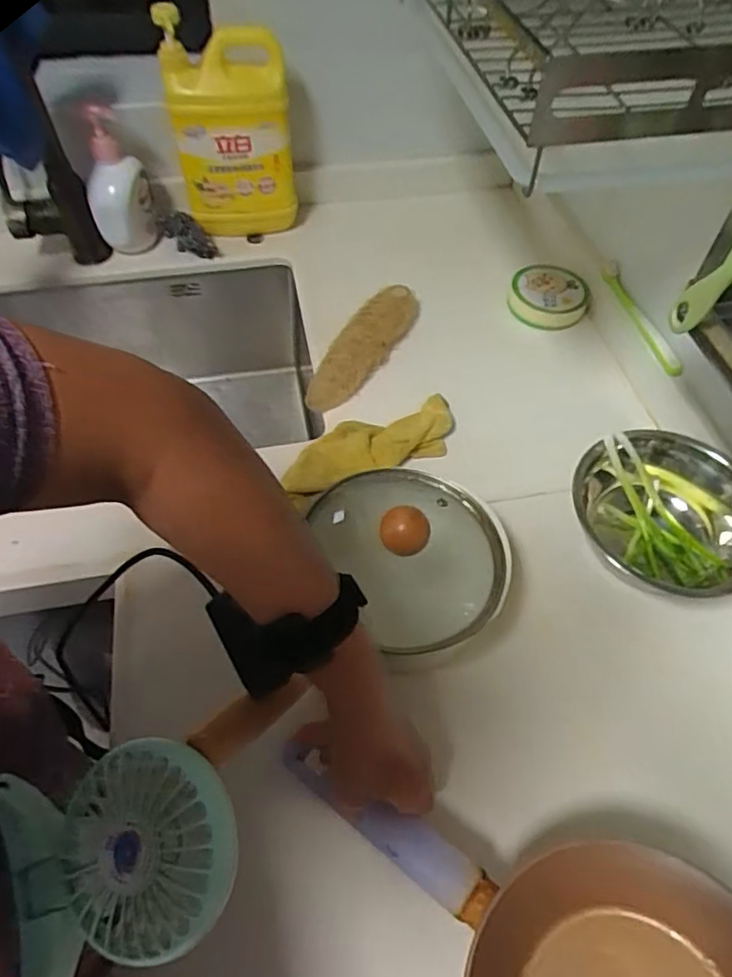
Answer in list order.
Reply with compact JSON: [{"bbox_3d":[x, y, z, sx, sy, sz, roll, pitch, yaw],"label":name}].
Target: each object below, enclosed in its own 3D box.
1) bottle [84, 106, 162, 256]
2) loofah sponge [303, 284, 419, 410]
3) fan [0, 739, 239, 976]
[{"bbox_3d":[-0.329,-0.398,0.801,0.079,0.163,0.051,-19,57,-14],"label":"bottle"},{"bbox_3d":[0.001,-0.172,0.719,0.055,0.046,0.211,25,58,15],"label":"loofah sponge"},{"bbox_3d":[-0.102,0.152,0.257,0.104,0.040,0.085,-31,69,9],"label":"fan"}]

